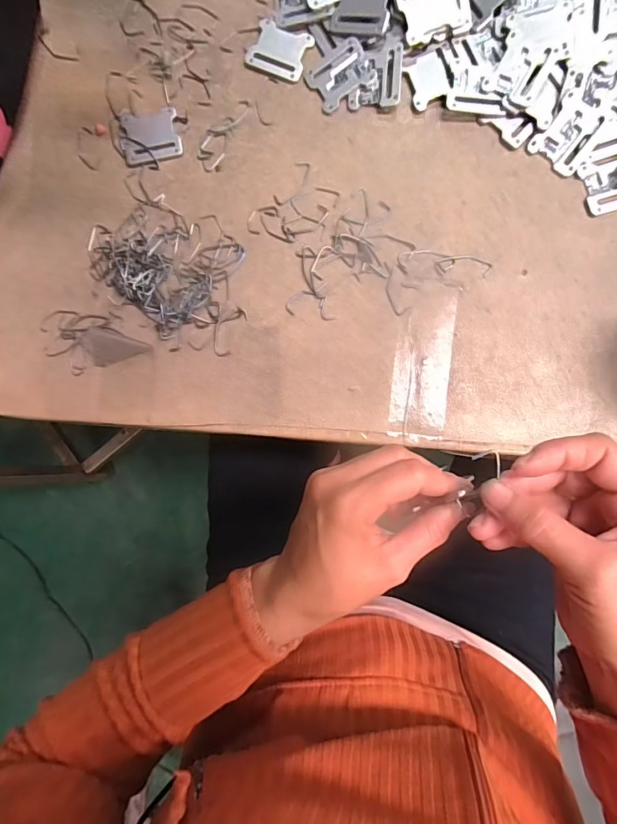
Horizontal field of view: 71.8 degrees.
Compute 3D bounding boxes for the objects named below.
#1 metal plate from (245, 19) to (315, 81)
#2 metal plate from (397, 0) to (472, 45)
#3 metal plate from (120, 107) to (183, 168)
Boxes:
[{"bbox_3d":[-0.025,-0.317,0.373,0.053,0.004,0.044,24,89,5],"label":"metal plate"},{"bbox_3d":[0.104,-0.328,0.346,0.055,0.004,0.046,-20,100,5],"label":"metal plate"},{"bbox_3d":[-0.139,-0.244,0.378,0.050,0.004,0.050,-10,85,3],"label":"metal plate"}]

